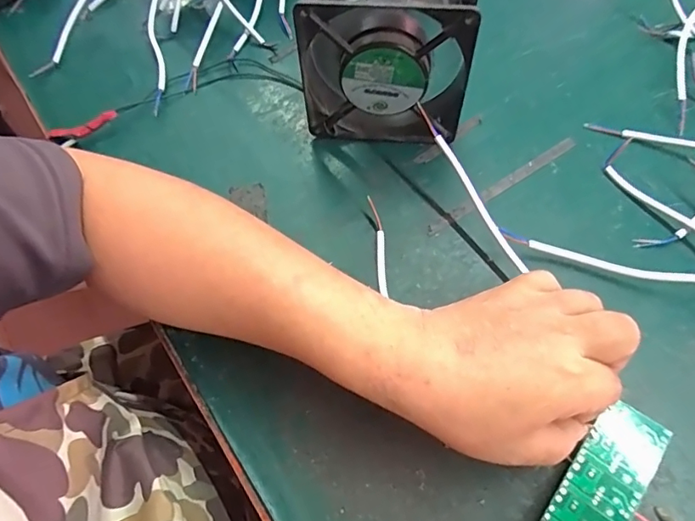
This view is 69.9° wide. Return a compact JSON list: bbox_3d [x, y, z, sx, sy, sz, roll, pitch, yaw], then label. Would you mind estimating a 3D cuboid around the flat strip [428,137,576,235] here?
[{"bbox_3d":[0.123,-0.060,0.390,0.147,0.004,0.010,-32,65,-13],"label":"flat strip"}]

